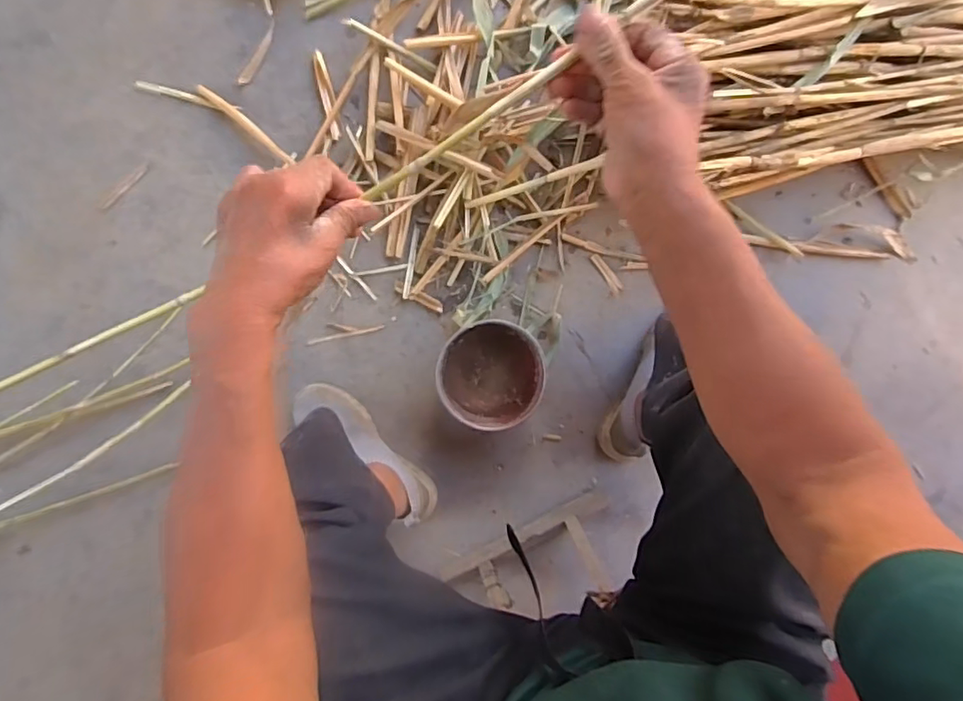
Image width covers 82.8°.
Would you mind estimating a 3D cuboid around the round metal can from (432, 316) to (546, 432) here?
[{"bbox_3d":[0.014,0.034,0.831,0.153,0.087,0.156,0,95,-4],"label":"round metal can"}]

